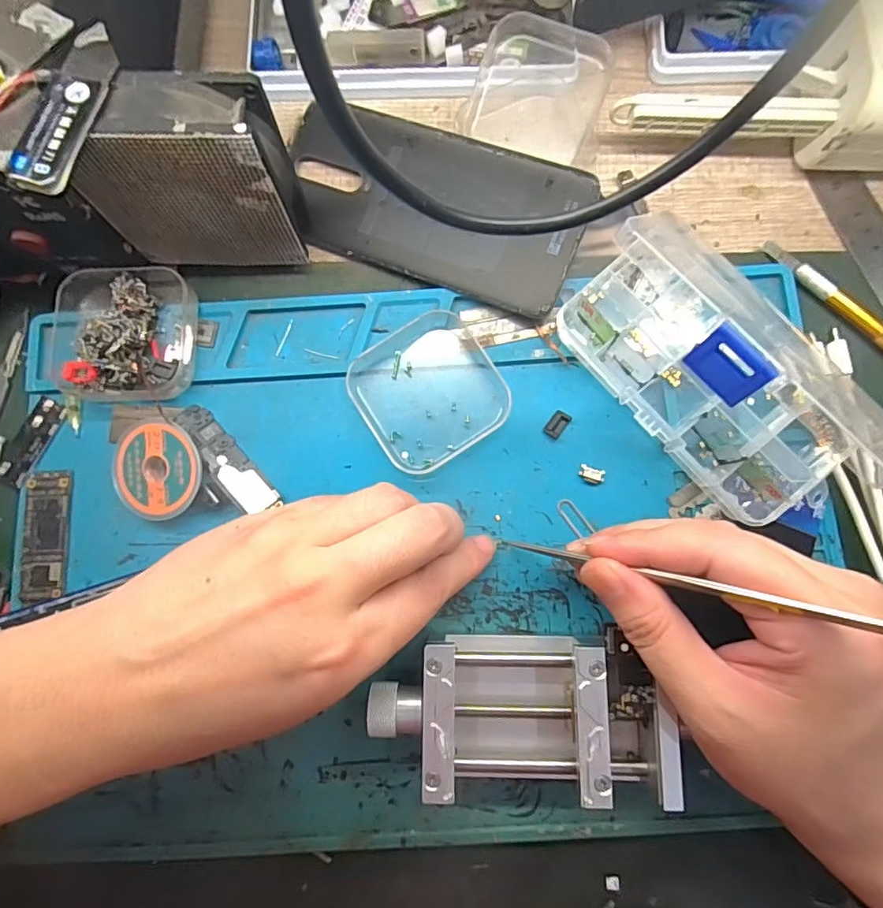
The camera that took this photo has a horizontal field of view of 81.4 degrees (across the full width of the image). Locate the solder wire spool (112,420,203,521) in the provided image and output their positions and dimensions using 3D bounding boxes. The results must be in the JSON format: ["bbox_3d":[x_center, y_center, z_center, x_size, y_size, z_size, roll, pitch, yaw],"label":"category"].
[{"bbox_3d":[-0.130,0.008,0.237,0.040,0.016,0.042,0,81,1],"label":"solder wire spool"}]

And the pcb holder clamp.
[{"bbox_3d":[0.030,0.104,0.209,0.114,0.033,0.054,0,81,1],"label":"pcb holder clamp"}]

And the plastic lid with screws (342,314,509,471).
[{"bbox_3d":[-0.006,-0.030,0.246,0.064,0.007,0.065,-33,81,-4],"label":"plastic lid with screws"}]

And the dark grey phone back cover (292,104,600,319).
[{"bbox_3d":[-0.008,-0.126,0.256,0.155,0.015,0.071,22,82,5],"label":"dark grey phone back cover"}]

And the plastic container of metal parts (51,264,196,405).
[{"bbox_3d":[-0.151,-0.059,0.245,0.062,0.023,0.065,3,81,2],"label":"plastic container of metal parts"}]

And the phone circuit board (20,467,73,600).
[{"bbox_3d":[-0.184,0.037,0.238,0.019,0.004,0.059,-3,80,-7],"label":"phone circuit board"}]

